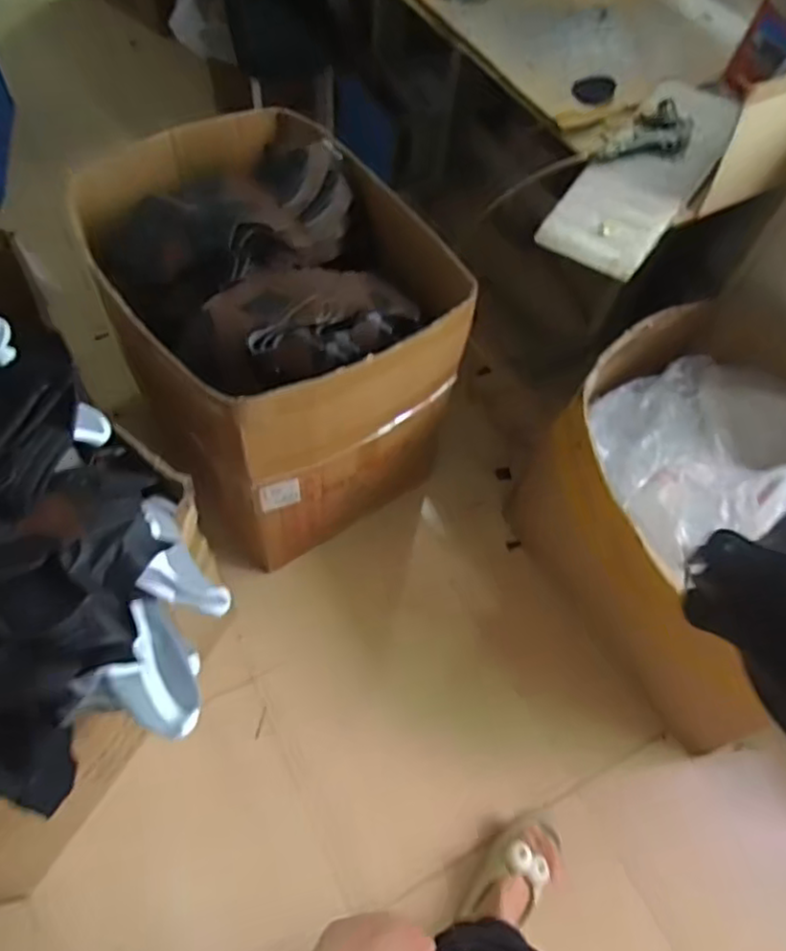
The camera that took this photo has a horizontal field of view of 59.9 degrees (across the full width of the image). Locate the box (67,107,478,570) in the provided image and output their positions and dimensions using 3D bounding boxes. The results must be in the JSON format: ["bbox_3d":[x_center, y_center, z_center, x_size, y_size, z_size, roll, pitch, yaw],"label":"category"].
[{"bbox_3d":[-0.248,-0.280,1.397,0.519,0.544,0.654,-31,66,-20],"label":"box"}]

